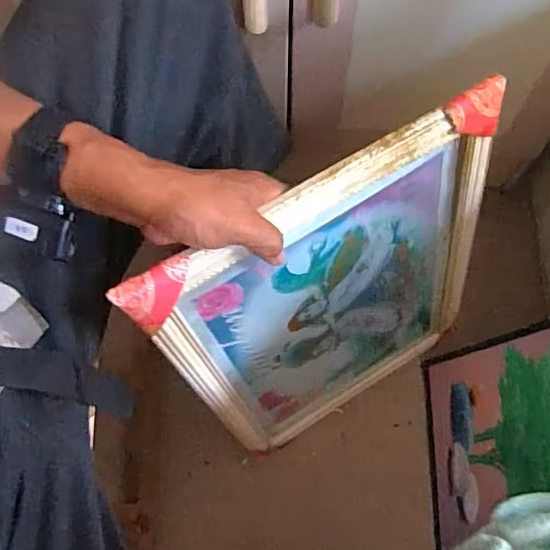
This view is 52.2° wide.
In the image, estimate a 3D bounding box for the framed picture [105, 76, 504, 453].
[{"bbox_3d":[0.081,0.044,0.629,0.358,0.463,0.020,-32,58,-7],"label":"framed picture"}]

